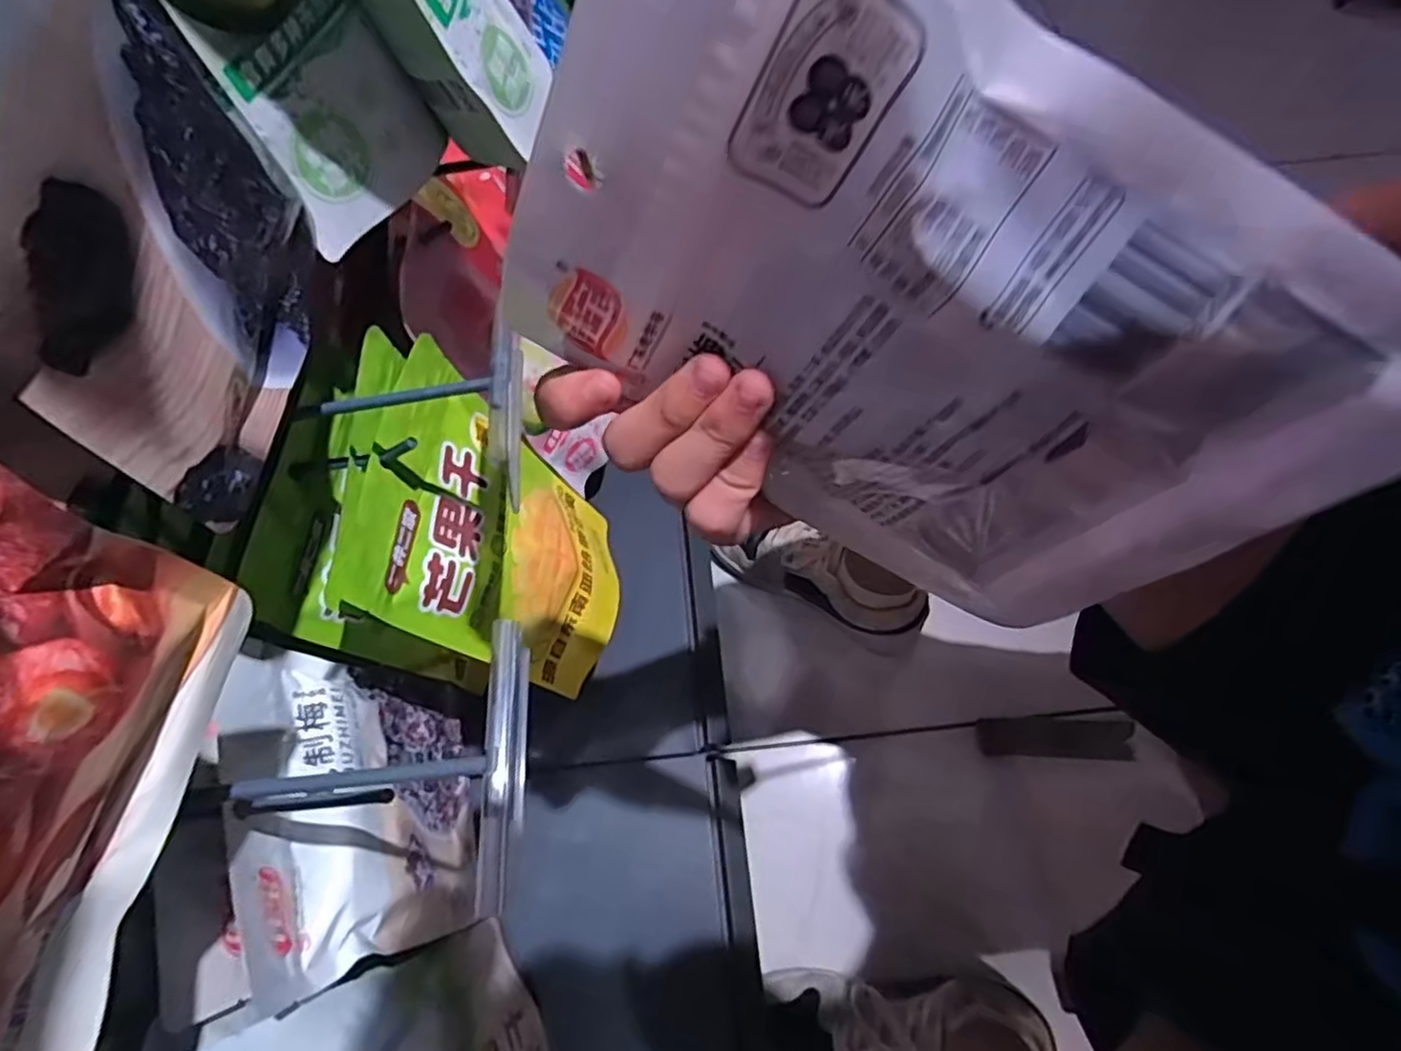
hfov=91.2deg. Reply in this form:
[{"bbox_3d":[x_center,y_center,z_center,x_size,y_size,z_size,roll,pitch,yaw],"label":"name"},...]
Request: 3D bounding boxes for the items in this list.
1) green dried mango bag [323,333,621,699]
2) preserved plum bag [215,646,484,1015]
[{"bbox_3d":[-0.121,0.017,0.436,0.023,0.226,0.146,-5,59,26],"label":"green dried mango bag"},{"bbox_3d":[-0.179,0.156,0.381,0.040,0.206,0.149,-16,66,-6],"label":"preserved plum bag"}]

